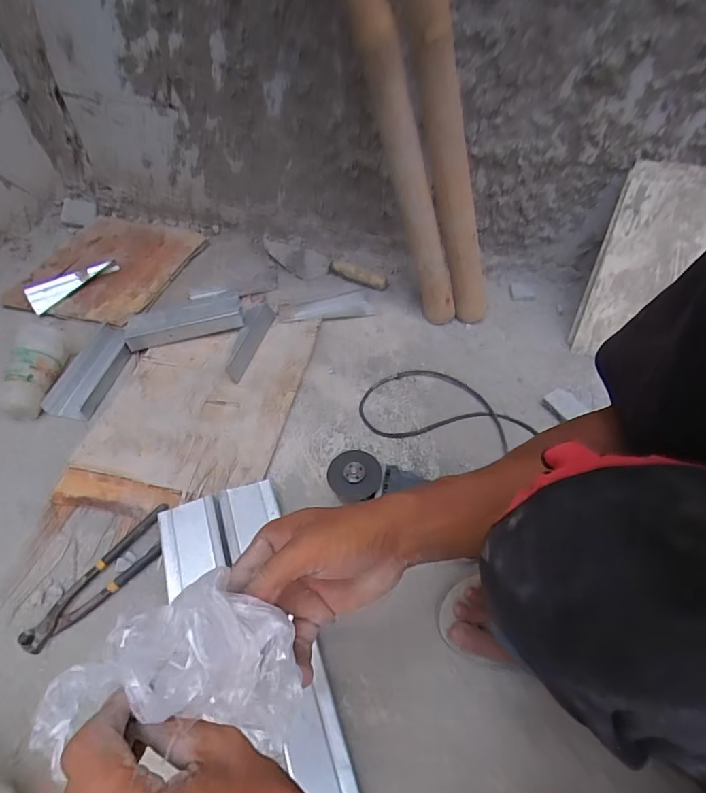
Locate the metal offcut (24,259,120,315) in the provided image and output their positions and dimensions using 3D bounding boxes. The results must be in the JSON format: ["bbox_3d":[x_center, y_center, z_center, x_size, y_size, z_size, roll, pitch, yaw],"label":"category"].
[{"bbox_3d":[-0.591,-0.240,0.945,0.188,0.047,0.045,-35,60,-23],"label":"metal offcut"}]

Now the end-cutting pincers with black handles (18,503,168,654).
[{"bbox_3d":[-0.325,0.240,0.587,0.058,0.021,0.215,29,59,21],"label":"end-cutting pincers with black handles"}]

